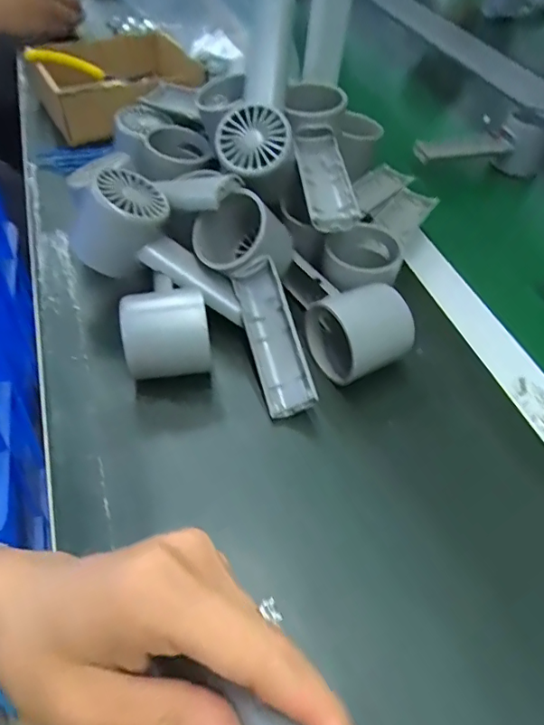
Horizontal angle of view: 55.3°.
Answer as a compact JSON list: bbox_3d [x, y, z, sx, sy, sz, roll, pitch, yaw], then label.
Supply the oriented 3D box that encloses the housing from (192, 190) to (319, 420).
[{"bbox_3d":[-0.004,-0.042,0.354,0.063,0.056,0.156,-16,77,-17],"label":"housing"}]

